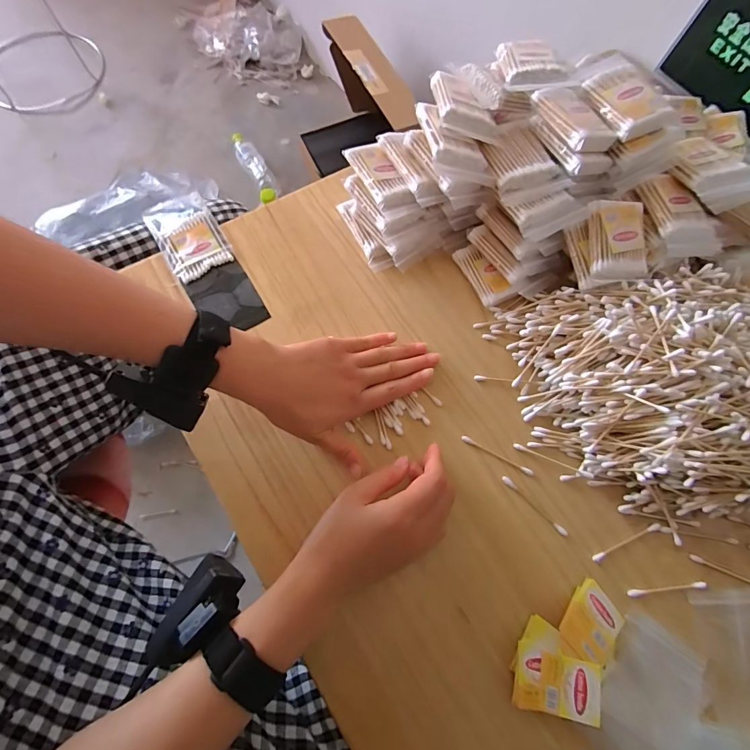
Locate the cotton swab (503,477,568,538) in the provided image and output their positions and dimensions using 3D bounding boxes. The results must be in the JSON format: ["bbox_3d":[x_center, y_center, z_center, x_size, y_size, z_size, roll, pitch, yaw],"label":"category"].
[{"bbox_3d":[0.144,0.118,0.345,0.071,0.004,0.006,43,76,10],"label":"cotton swab"}]

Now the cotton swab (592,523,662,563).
[{"bbox_3d":[0.225,0.149,0.341,0.072,0.004,0.007,-21,75,-9],"label":"cotton swab"}]

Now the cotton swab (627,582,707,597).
[{"bbox_3d":[0.253,0.185,0.329,0.072,0.004,0.006,-4,73,-4],"label":"cotton swab"}]

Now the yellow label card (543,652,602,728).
[{"bbox_3d":[0.150,0.239,0.292,0.042,0.004,0.040,9,74,7],"label":"yellow label card"}]

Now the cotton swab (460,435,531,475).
[{"bbox_3d":[0.114,0.075,0.357,0.072,0.004,0.006,27,73,6],"label":"cotton swab"}]

